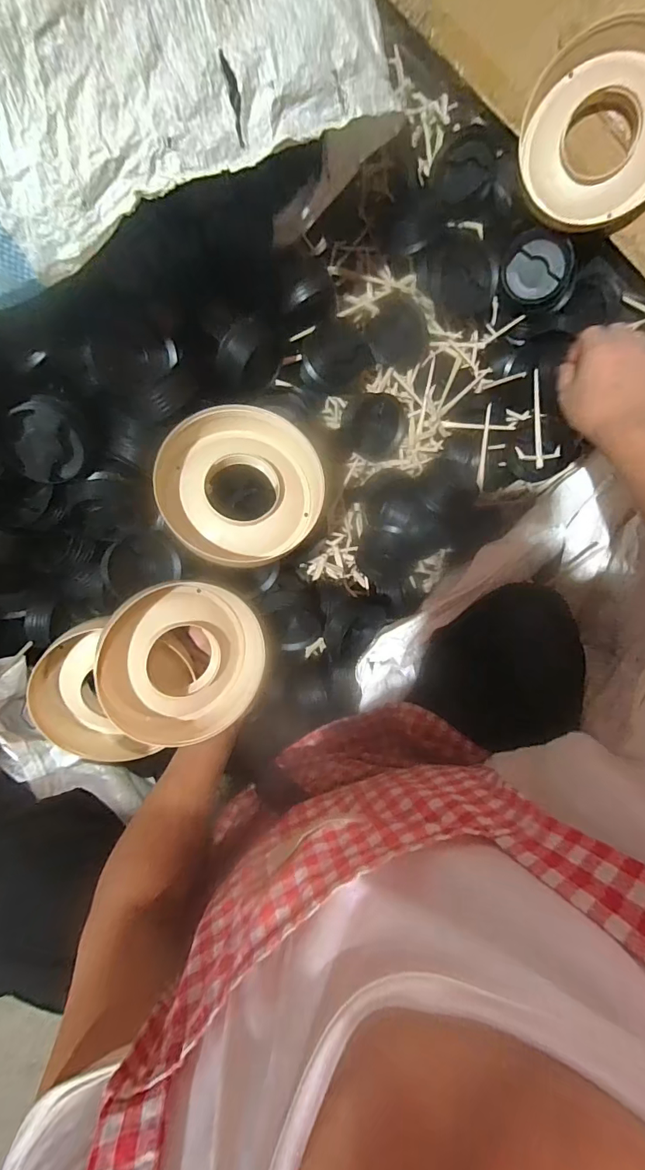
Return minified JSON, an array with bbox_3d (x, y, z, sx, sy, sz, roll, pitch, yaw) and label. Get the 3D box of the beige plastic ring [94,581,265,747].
[{"bbox_3d":[-0.137,0.079,0.461,0.160,0.031,0.161,-5,101,-30],"label":"beige plastic ring"}]

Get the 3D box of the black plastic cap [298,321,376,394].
[{"bbox_3d":[0.017,-0.261,0.519,0.073,0.022,0.075,0,92,-3],"label":"black plastic cap"}]

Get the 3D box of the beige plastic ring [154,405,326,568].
[{"bbox_3d":[-0.084,-0.100,0.472,0.161,0.045,0.161,-2,95,-20],"label":"beige plastic ring"}]

